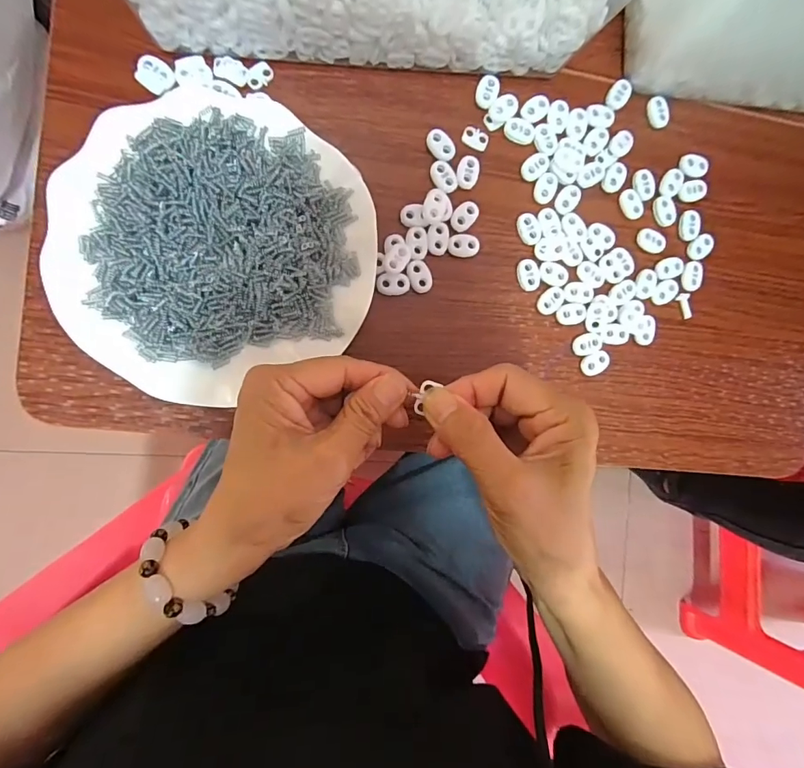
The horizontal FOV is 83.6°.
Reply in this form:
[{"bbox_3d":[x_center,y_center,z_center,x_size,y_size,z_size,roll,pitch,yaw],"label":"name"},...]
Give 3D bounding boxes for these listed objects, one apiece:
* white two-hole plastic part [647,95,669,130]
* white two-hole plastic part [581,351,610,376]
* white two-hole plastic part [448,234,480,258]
[{"bbox_3d":[0.195,-0.207,0.342,0.014,0.007,0.023,-19,96,-7],"label":"white two-hole plastic part"},{"bbox_3d":[0.144,-0.016,0.335,0.022,0.008,0.014,-30,97,-6],"label":"white two-hole plastic part"},{"bbox_3d":[0.044,-0.098,0.317,0.022,0.004,0.016,-3,94,-9],"label":"white two-hole plastic part"}]

